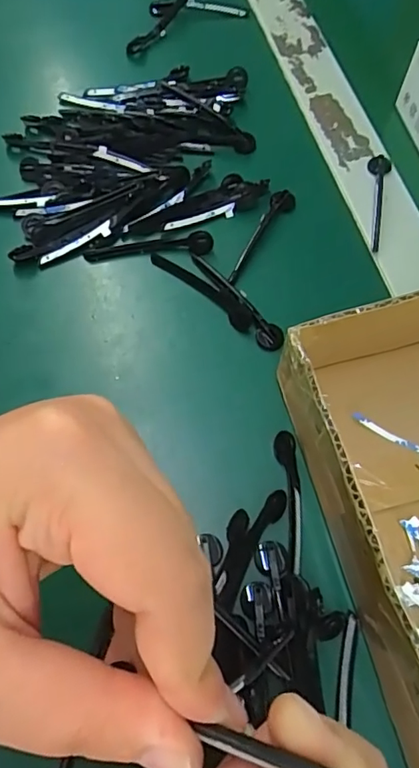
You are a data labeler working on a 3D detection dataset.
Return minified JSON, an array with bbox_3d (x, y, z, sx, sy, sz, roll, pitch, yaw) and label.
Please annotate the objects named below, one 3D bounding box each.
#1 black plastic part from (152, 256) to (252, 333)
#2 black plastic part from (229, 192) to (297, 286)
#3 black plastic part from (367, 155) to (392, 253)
[{"bbox_3d":[-0.004,-0.055,0.287,0.072,0.008,0.013,39,72,16],"label":"black plastic part"},{"bbox_3d":[0.031,-0.087,0.299,0.013,0.009,0.077,24,69,11],"label":"black plastic part"},{"bbox_3d":[0.102,-0.111,0.314,0.014,0.007,0.069,10,67,5],"label":"black plastic part"}]

